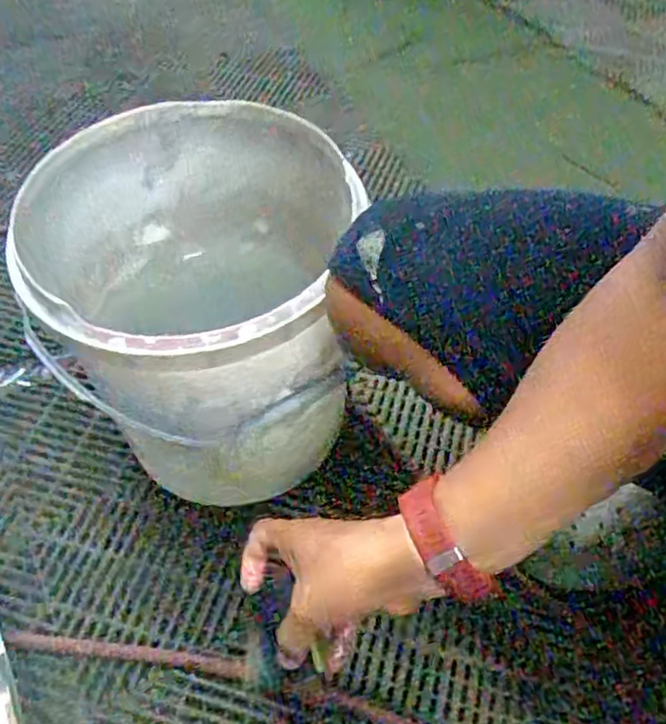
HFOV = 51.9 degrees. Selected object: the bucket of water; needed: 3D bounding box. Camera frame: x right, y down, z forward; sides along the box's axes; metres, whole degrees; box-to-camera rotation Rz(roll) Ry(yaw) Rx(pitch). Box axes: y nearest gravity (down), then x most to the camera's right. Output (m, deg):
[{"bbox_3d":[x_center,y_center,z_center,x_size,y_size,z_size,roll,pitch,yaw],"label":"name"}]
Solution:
[{"bbox_3d":[-0.108,-0.036,0.702,0.330,0.330,0.290,-15,51,-14],"label":"bucket of water"}]

